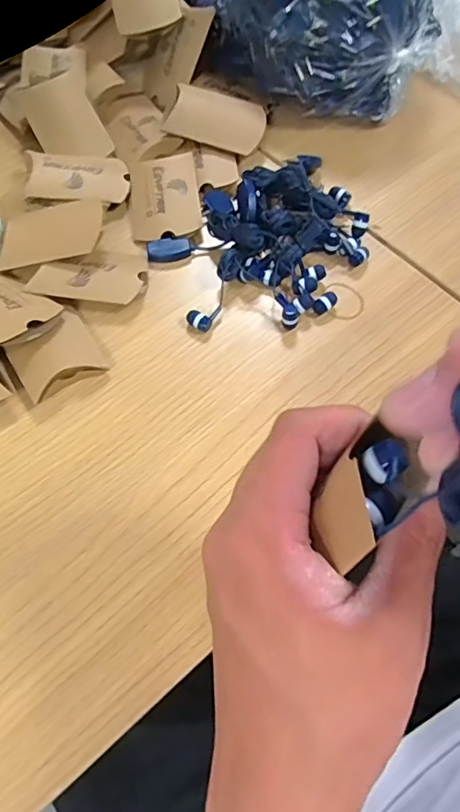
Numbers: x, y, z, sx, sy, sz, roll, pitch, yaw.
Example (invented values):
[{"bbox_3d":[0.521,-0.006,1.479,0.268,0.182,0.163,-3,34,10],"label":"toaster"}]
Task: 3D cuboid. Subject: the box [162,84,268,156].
[{"bbox_3d":[-0.010,-0.254,0.453,0.081,0.020,0.056,14,66,8],"label":"box"}]

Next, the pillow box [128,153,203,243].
[{"bbox_3d":[-0.056,-0.176,0.425,0.059,0.013,0.078,-8,65,-3],"label":"pillow box"}]

